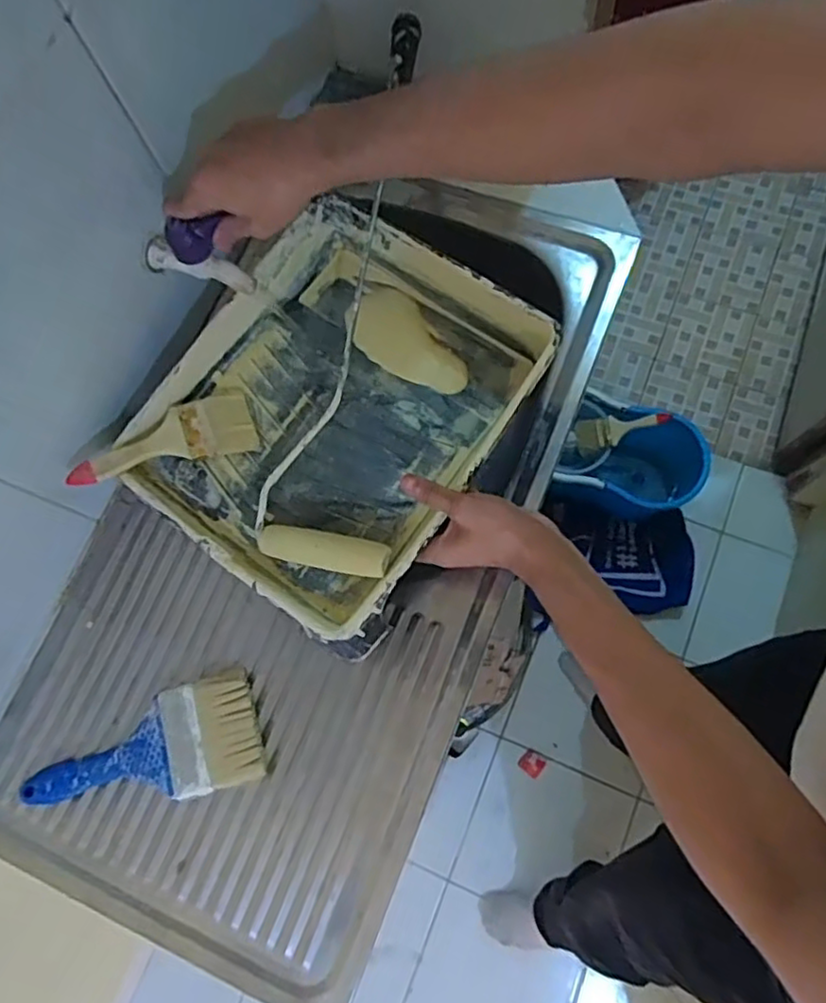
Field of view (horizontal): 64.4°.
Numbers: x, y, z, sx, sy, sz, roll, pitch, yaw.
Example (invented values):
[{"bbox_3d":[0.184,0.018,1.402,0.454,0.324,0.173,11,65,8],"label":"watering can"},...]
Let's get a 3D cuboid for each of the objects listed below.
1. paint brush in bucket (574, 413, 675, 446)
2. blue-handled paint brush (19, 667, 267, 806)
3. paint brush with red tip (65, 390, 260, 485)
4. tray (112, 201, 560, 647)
[{"bbox_3d":[0.414,-0.147,1.301,0.177,0.025,0.063,-9,73,31],"label":"paint brush in bucket"},{"bbox_3d":[-0.244,0.228,0.590,0.211,0.020,0.094,-18,81,2],"label":"blue-handled paint brush"},{"bbox_3d":[-0.225,-0.052,0.597,0.163,0.011,0.061,-24,76,-20],"label":"paint brush with red tip"},{"bbox_3d":[-0.071,-0.086,0.606,0.279,0.079,0.329,34,79,10],"label":"tray"}]

